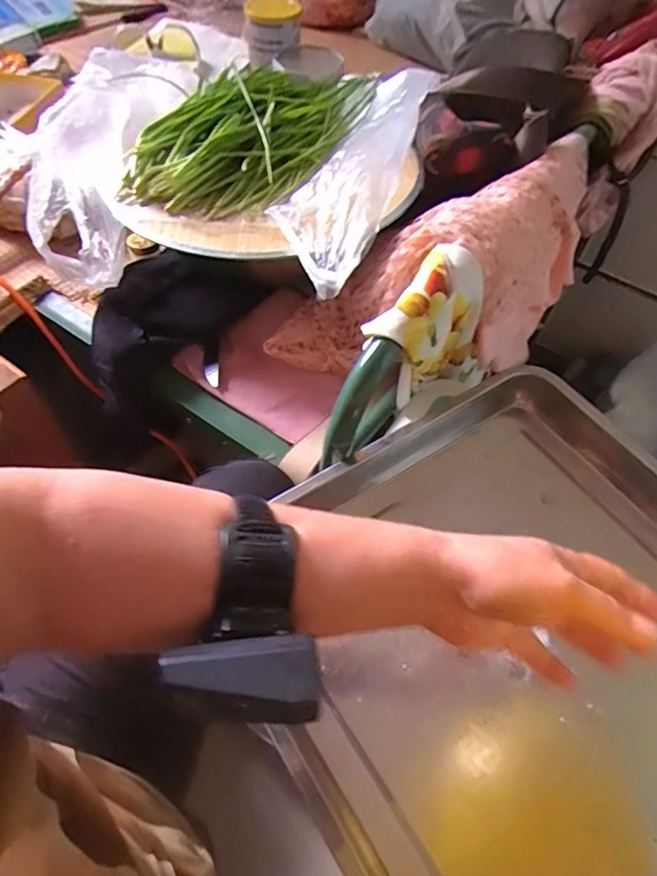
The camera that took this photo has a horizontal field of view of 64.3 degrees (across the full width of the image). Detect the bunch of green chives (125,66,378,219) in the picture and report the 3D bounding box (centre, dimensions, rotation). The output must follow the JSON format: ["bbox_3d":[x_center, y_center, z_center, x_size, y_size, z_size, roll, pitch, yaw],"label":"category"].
[{"bbox_3d":[-0.086,-0.356,0.603,0.199,0.048,0.298,24,59,11],"label":"bunch of green chives"}]

